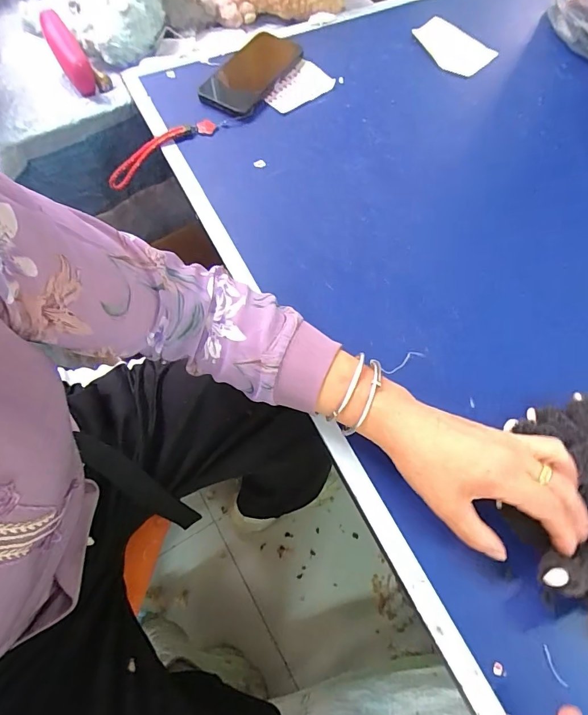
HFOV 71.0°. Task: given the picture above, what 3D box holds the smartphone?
[{"bbox_3d":[-0.058,-0.395,0.574,0.081,0.018,0.165,31,69,12],"label":"smartphone"}]

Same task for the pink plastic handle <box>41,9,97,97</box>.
[{"bbox_3d":[-0.315,-0.429,0.576,0.037,0.037,0.122,-31,85,-13],"label":"pink plastic handle"}]

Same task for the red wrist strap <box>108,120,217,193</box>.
[{"bbox_3d":[-0.171,-0.262,0.522,0.153,0.026,0.019,-33,72,-1],"label":"red wrist strap"}]

